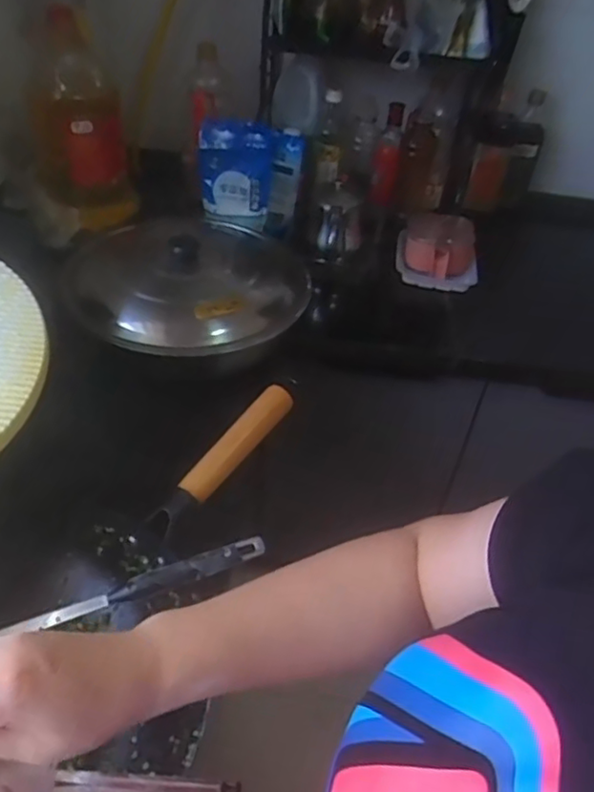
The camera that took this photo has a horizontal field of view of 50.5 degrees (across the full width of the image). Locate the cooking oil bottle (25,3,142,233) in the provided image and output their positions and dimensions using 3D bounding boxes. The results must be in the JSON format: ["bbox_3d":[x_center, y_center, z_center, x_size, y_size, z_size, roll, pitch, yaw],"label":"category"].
[{"bbox_3d":[-0.370,-0.458,1.077,0.156,0.310,0.105,-3,42,-11],"label":"cooking oil bottle"}]

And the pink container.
[{"bbox_3d":[0.258,-0.276,1.170,0.147,0.064,0.182,8,41,2],"label":"pink container"}]

